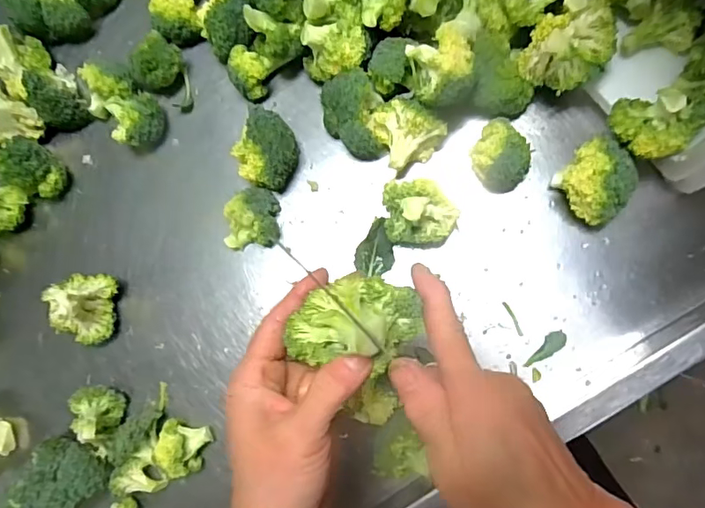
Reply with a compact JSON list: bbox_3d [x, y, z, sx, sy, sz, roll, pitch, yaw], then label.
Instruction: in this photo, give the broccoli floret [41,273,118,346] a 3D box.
[{"bbox_3d":[-0.247,0.048,0.461,0.049,0.071,0.063,3,83,8],"label":"broccoli floret"}]

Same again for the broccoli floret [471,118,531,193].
[{"bbox_3d":[0.124,-0.078,0.442,0.049,0.053,0.045,-1,83,7],"label":"broccoli floret"}]

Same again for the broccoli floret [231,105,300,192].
[{"bbox_3d":[-0.071,-0.095,0.462,0.054,0.052,0.073,24,87,10],"label":"broccoli floret"}]

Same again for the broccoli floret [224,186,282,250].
[{"bbox_3d":[-0.093,-0.033,0.468,0.050,0.033,0.053,-2,83,7],"label":"broccoli floret"}]

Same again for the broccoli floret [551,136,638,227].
[{"bbox_3d":[0.198,-0.057,0.426,0.055,0.056,0.054,-1,83,7],"label":"broccoli floret"}]

